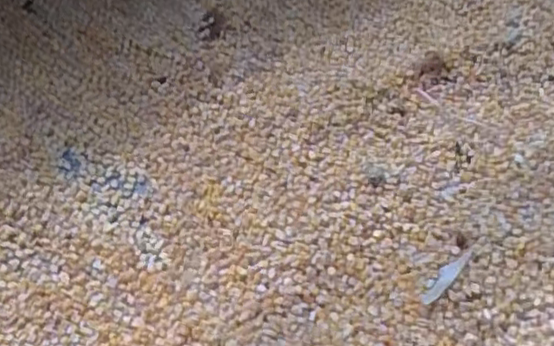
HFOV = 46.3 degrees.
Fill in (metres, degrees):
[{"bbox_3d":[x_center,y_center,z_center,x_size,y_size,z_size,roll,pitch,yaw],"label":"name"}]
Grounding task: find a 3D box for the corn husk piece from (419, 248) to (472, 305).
[{"bbox_3d":[0.149,0.090,0.568,0.015,0.005,0.070,31,56,26],"label":"corn husk piece"}]

